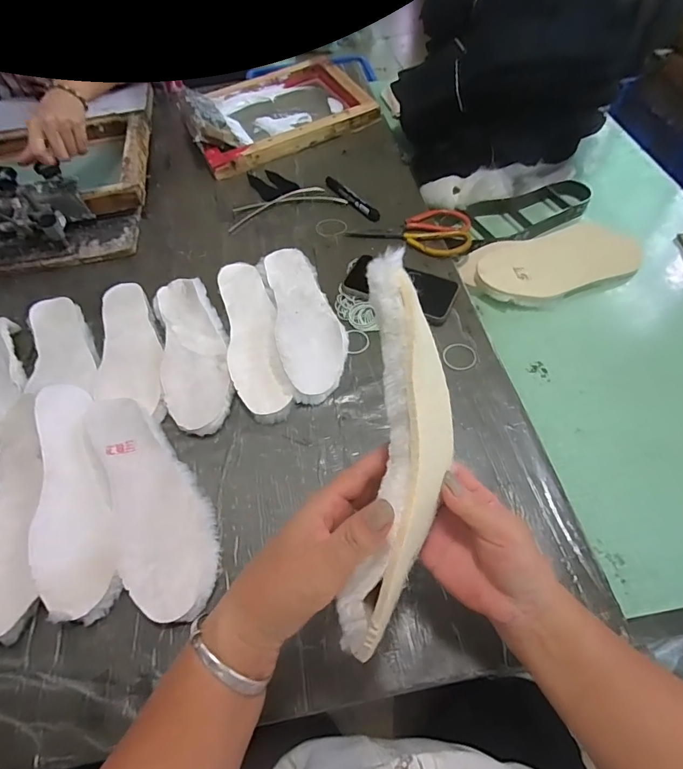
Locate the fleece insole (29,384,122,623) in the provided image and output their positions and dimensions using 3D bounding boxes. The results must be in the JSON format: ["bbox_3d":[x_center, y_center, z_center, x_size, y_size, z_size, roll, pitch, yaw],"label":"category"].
[{"bbox_3d":[-0.299,0.117,0.474,0.077,0.037,0.270,-22,58,-10],"label":"fleece insole"}]

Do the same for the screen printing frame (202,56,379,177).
[{"bbox_3d":[-0.140,-0.587,0.904,0.364,0.039,0.284,-25,62,-15],"label":"screen printing frame"}]

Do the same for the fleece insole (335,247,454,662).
[{"bbox_3d":[0.043,0.043,0.281,0.067,0.061,0.244,5,86,3],"label":"fleece insole"}]

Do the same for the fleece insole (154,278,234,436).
[{"bbox_3d":[-0.206,-0.054,0.594,0.088,0.018,0.268,-15,60,-9],"label":"fleece insole"}]

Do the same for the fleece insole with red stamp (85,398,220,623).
[{"bbox_3d":[-0.204,0.124,0.473,0.092,0.034,0.254,-23,62,-14],"label":"fleece insole with red stamp"}]

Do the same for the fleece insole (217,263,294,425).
[{"bbox_3d":[-0.124,-0.073,0.591,0.070,0.029,0.271,-13,58,-6],"label":"fleece insole"}]

